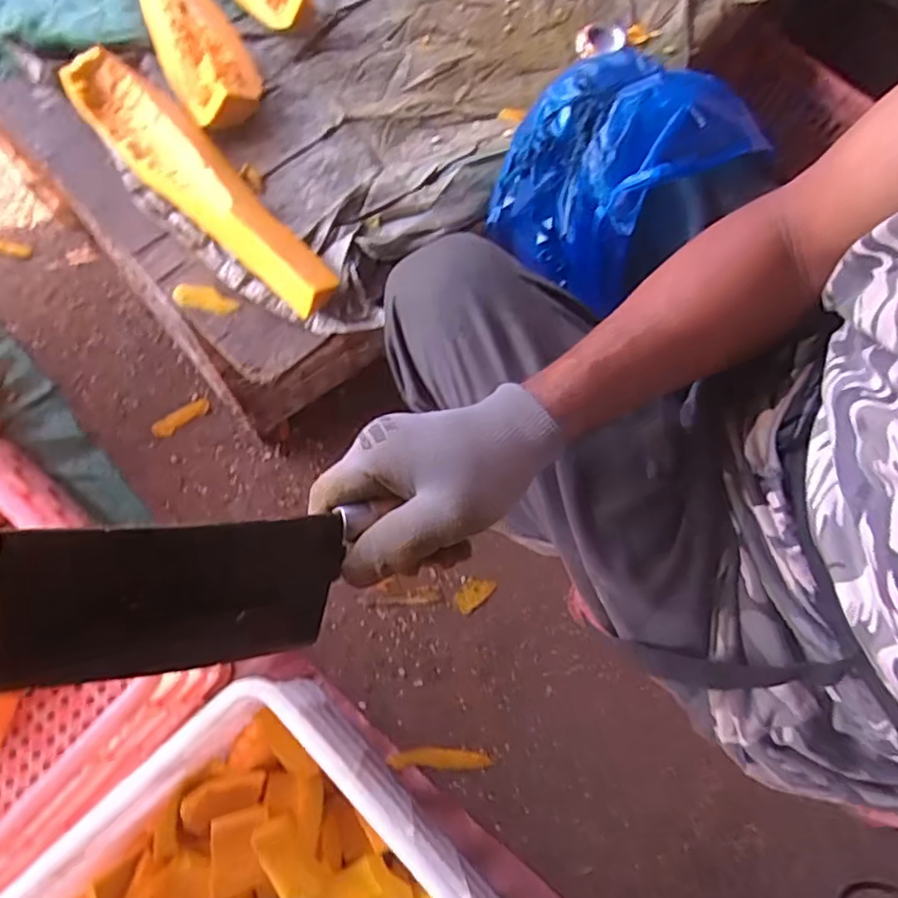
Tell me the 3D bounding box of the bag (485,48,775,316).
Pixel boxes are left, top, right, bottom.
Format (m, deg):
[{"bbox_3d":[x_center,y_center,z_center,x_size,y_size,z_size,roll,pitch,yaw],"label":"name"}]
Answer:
[{"bbox_3d":[0.140,-0.248,0.571,0.170,0.148,0.161,-41,79,-16],"label":"bag"}]

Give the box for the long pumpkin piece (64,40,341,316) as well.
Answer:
[{"bbox_3d":[-0.243,-0.262,0.614,0.354,0.042,0.074,44,73,10],"label":"long pumpkin piece"}]

